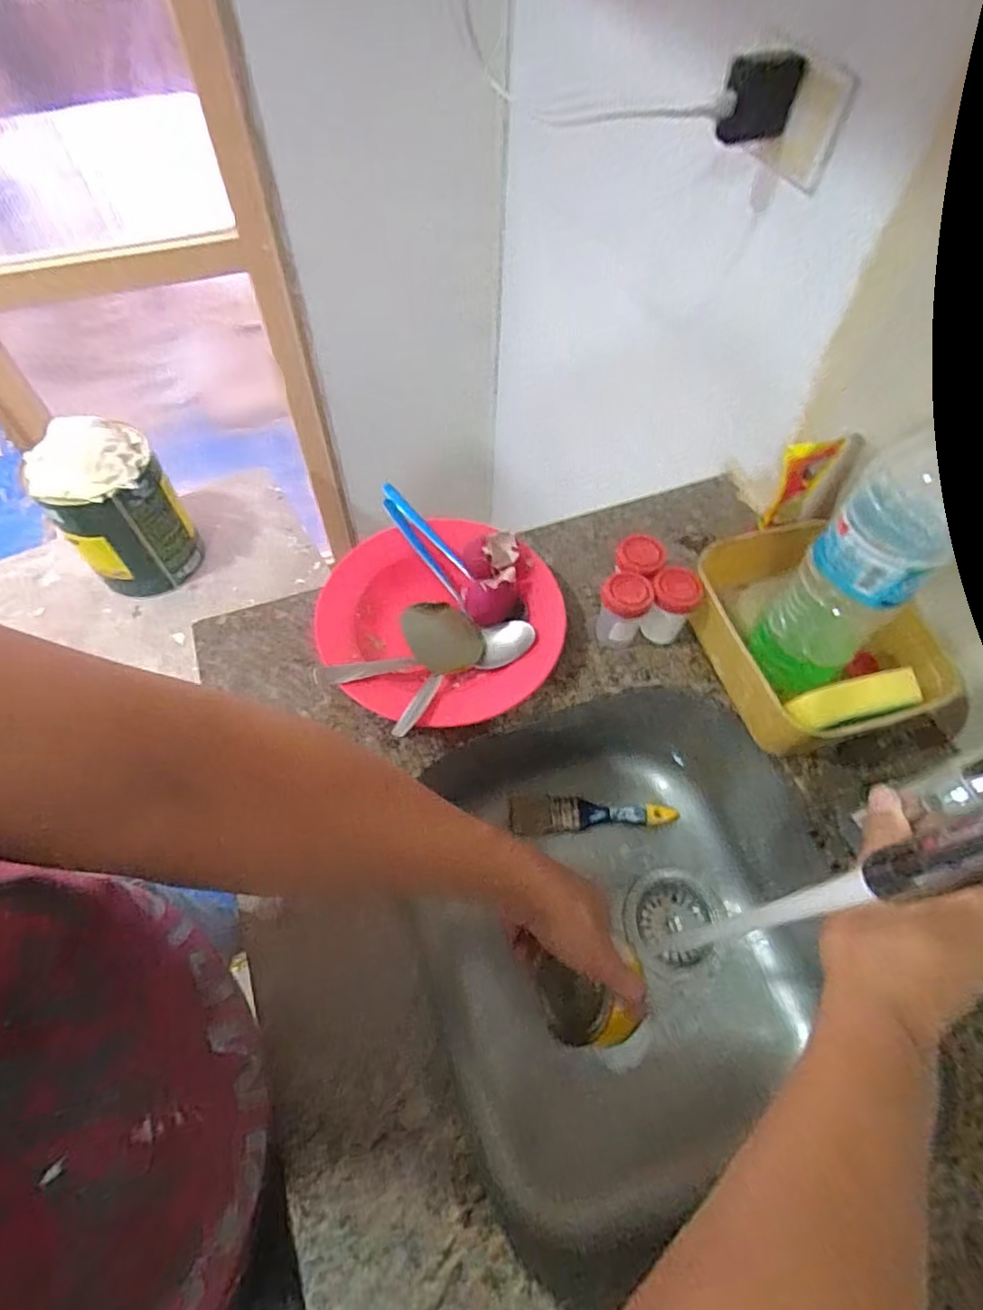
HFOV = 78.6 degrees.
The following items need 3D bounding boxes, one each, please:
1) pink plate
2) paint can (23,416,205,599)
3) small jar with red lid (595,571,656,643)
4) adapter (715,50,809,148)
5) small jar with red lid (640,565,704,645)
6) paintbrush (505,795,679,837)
[{"bbox_3d":[-0.041,-0.033,0.550,0.208,0.051,0.193,1,59,-1],"label":"pink plate"},{"bbox_3d":[-0.538,-0.207,0.866,0.150,0.229,0.150,1,59,-1],"label":"paint can"},{"bbox_3d":[0.117,-0.037,0.545,0.043,0.072,0.040,20,61,10],"label":"small jar with red lid"},{"bbox_3d":[0.213,-0.439,0.475,0.068,0.049,0.018,-18,61,-12],"label":"adapter"},{"bbox_3d":[0.162,-0.042,0.552,0.040,0.071,0.043,1,59,-1],"label":"small jar with red lid"},{"bbox_3d":[0.116,0.182,0.695,0.186,0.020,0.042,-2,59,-3],"label":"paintbrush"}]

